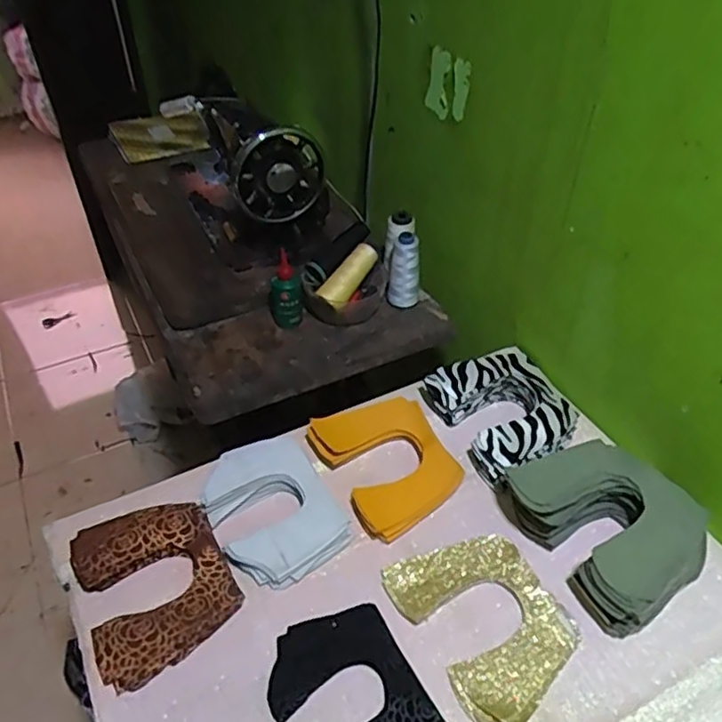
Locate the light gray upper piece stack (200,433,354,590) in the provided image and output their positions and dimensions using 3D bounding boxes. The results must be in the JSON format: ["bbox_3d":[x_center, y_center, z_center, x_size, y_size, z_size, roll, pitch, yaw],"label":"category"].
[{"bbox_3d":[-0.095,0.152,0.675,0.120,0.028,0.159,-27,52,-16],"label":"light gray upper piece stack"}]

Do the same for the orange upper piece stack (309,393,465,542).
[{"bbox_3d":[0.026,0.107,0.719,0.123,0.029,0.164,-27,54,-14],"label":"orange upper piece stack"}]

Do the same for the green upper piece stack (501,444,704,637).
[{"bbox_3d":[0.237,0.159,0.640,0.133,0.076,0.174,-23,47,-22],"label":"green upper piece stack"}]

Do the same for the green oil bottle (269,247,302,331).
[{"bbox_3d":[-0.105,-0.095,0.897,0.041,0.107,0.036,-9,43,-9],"label":"green oil bottle"}]

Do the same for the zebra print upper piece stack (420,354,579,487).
[{"bbox_3d":[0.168,0.059,0.765,0.135,0.051,0.162,-21,46,-21],"label":"zebra print upper piece stack"}]

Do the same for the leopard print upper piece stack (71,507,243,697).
[{"bbox_3d":[-0.198,0.212,0.622,0.131,0.032,0.156,-22,47,-22],"label":"leopard print upper piece stack"}]

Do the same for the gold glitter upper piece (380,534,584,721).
[{"bbox_3d":[0.117,0.237,0.601,0.128,0.015,0.168,-22,47,-22],"label":"gold glitter upper piece"}]

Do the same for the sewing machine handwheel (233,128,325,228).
[{"bbox_3d":[-0.112,-0.261,0.909,0.128,0.127,0.027,-22,47,-22],"label":"sewing machine handwheel"}]

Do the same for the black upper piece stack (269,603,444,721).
[{"bbox_3d":[-0.008,0.288,0.551,0.117,0.011,0.148,-21,46,-21],"label":"black upper piece stack"}]

